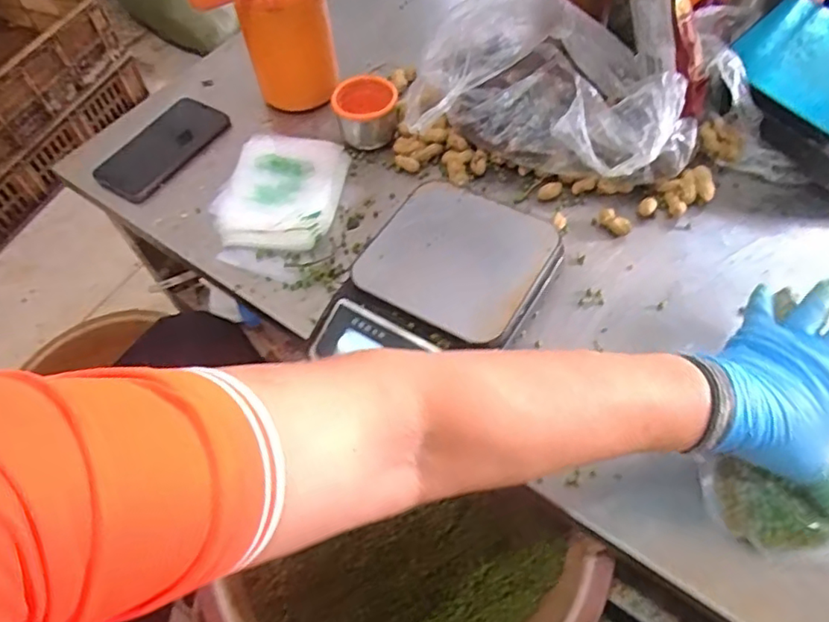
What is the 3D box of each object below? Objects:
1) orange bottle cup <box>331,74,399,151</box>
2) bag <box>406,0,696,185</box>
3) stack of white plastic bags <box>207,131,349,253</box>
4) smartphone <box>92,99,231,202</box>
[{"bbox_3d":[-0.053,-0.221,0.655,0.067,0.056,0.062,-2,57,3],"label":"orange bottle cup"},{"bbox_3d":[0.137,-0.213,0.591,0.276,0.140,0.136,16,60,14],"label":"bag"},{"bbox_3d":[-0.142,-0.131,0.625,0.125,0.026,0.159,3,57,6],"label":"stack of white plastic bags"},{"bbox_3d":[-0.289,-0.192,0.684,0.074,0.015,0.153,26,63,20],"label":"smartphone"}]

